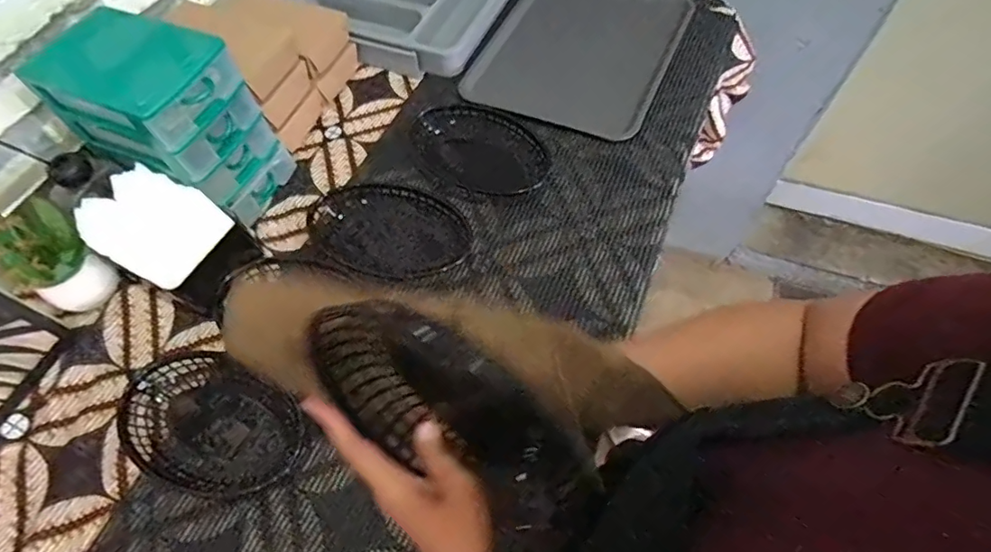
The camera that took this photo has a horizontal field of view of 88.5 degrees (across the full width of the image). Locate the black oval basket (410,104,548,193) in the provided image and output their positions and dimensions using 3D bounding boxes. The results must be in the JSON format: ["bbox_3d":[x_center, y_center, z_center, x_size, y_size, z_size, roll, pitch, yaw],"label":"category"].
[{"bbox_3d":[-0.024,-0.175,0.709,0.191,0.032,0.121,17,63,12],"label":"black oval basket"}]

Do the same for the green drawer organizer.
[{"bbox_3d":[-0.389,-0.184,0.643,0.173,0.193,0.138,21,64,14],"label":"green drawer organizer"}]

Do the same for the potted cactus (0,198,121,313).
[{"bbox_3d":[-0.506,-0.033,0.564,0.069,0.164,0.083,27,65,17],"label":"potted cactus"}]

